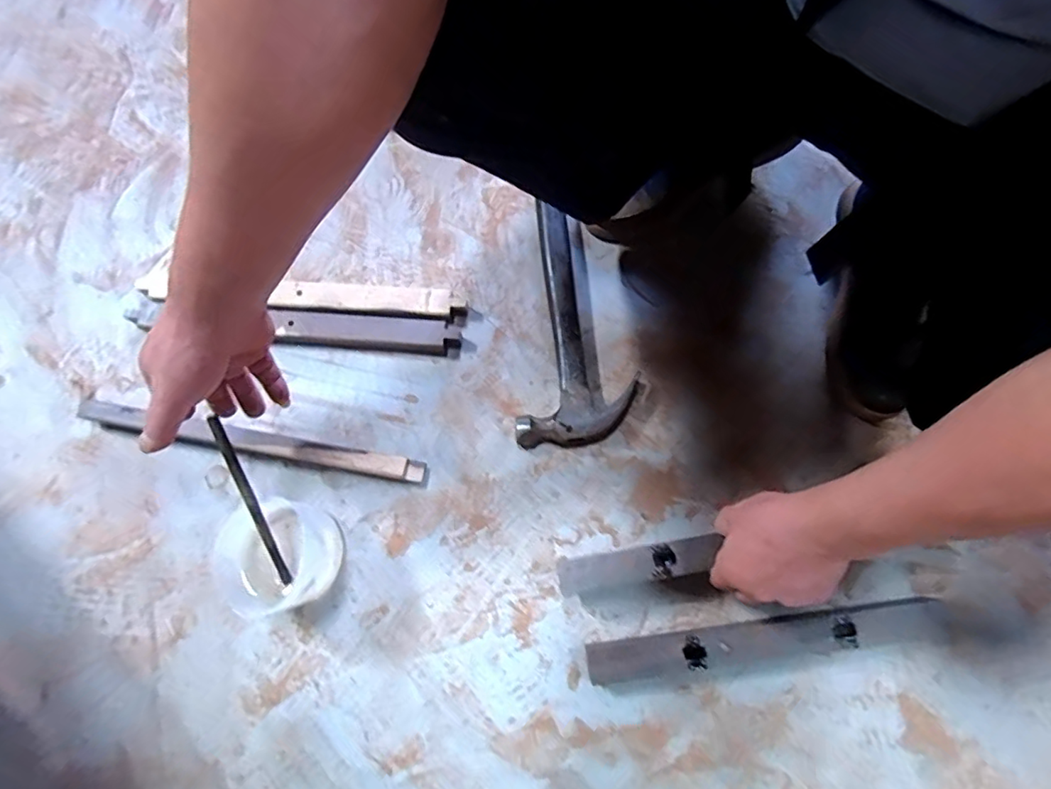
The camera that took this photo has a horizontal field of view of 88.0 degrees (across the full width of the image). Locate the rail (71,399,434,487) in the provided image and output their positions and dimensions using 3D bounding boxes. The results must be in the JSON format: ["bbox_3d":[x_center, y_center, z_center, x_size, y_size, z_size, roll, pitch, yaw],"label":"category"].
[{"bbox_3d":[-0.276,0.050,0.553,0.351,0.033,0.029,9,75,3],"label":"rail"}]

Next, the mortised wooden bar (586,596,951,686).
[{"bbox_3d":[0.226,0.227,0.501,0.331,0.031,0.042,-7,75,-1],"label":"mortised wooden bar"}]

